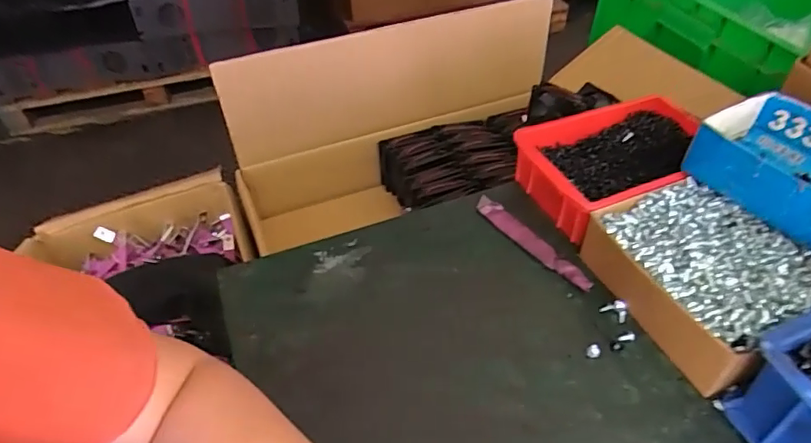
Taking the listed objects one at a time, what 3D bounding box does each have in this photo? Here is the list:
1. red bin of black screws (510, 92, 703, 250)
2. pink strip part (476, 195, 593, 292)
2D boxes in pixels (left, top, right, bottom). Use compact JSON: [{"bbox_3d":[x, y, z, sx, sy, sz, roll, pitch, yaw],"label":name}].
[{"bbox_3d":[0.220,-0.054,0.550,0.192,0.066,0.129,-17,45,-15],"label":"red bin of black screws"},{"bbox_3d":[0.120,0.018,0.513,0.022,0.011,0.142,-27,48,-24],"label":"pink strip part"}]

